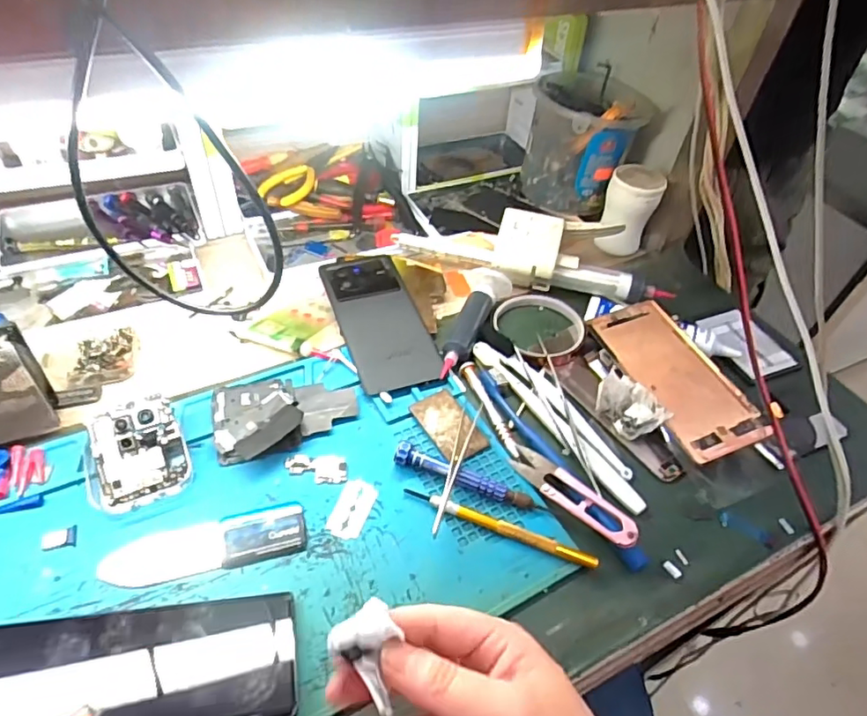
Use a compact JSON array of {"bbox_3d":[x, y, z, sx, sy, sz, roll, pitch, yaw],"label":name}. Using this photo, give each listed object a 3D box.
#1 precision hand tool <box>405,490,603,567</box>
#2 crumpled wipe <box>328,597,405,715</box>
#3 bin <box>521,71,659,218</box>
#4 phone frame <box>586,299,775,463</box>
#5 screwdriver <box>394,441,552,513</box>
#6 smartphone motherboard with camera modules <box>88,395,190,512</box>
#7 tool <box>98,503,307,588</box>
[{"bbox_3d":[0.044,0.114,0.379,0.133,0.011,0.010,19,48,11],"label":"precision hand tool"},{"bbox_3d":[-0.026,0.132,0.251,0.038,0.020,0.029,34,53,23],"label":"crumpled wipe"},{"bbox_3d":[0.164,-0.236,0.623,0.111,0.115,0.112,3,47,-4],"label":"bin"},{"bbox_3d":[0.202,0.012,0.468,0.071,0.010,0.162,-19,52,-8],"label":"phone frame"},{"bbox_3d":[0.027,0.085,0.399,0.113,0.017,0.018,17,48,9],"label":"screwdriver"},{"bbox_3d":[-0.205,0.064,0.386,0.058,0.004,0.071,-16,76,-23],"label":"smartphone motherboard with camera modules"},{"bbox_3d":[-0.144,0.119,0.359,0.120,0.005,0.035,-9,49,-15],"label":"tool"}]

